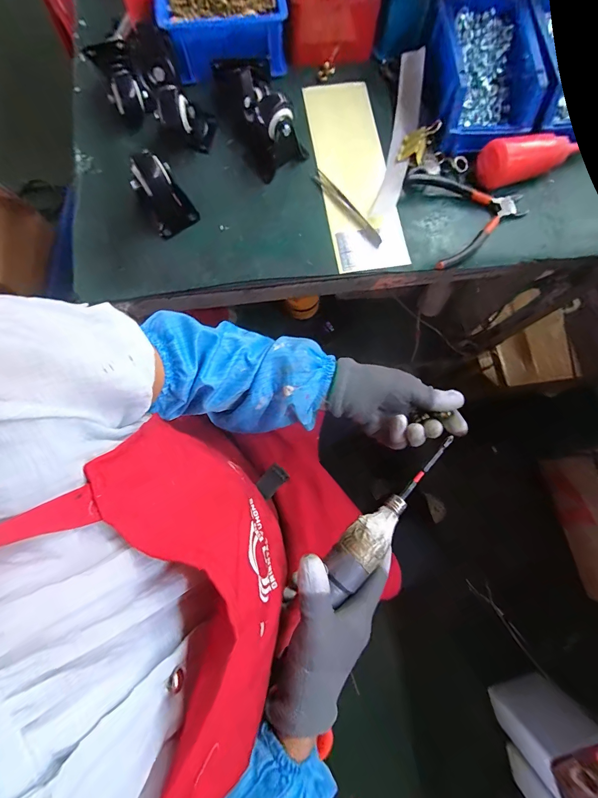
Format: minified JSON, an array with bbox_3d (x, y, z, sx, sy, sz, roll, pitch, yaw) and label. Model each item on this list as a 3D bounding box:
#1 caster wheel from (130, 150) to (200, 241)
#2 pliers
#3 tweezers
[{"bbox_3d":[-0.151,-0.231,0.378,0.052,0.067,0.065,-24,80,-5],"label":"caster wheel"},{"bbox_3d":[0.209,-0.220,0.409,0.135,0.016,0.118,-14,80,-3],"label":"pliers"},{"bbox_3d":[0.059,-0.234,0.417,0.015,0.004,0.125,-37,82,-7],"label":"tweezers"}]

